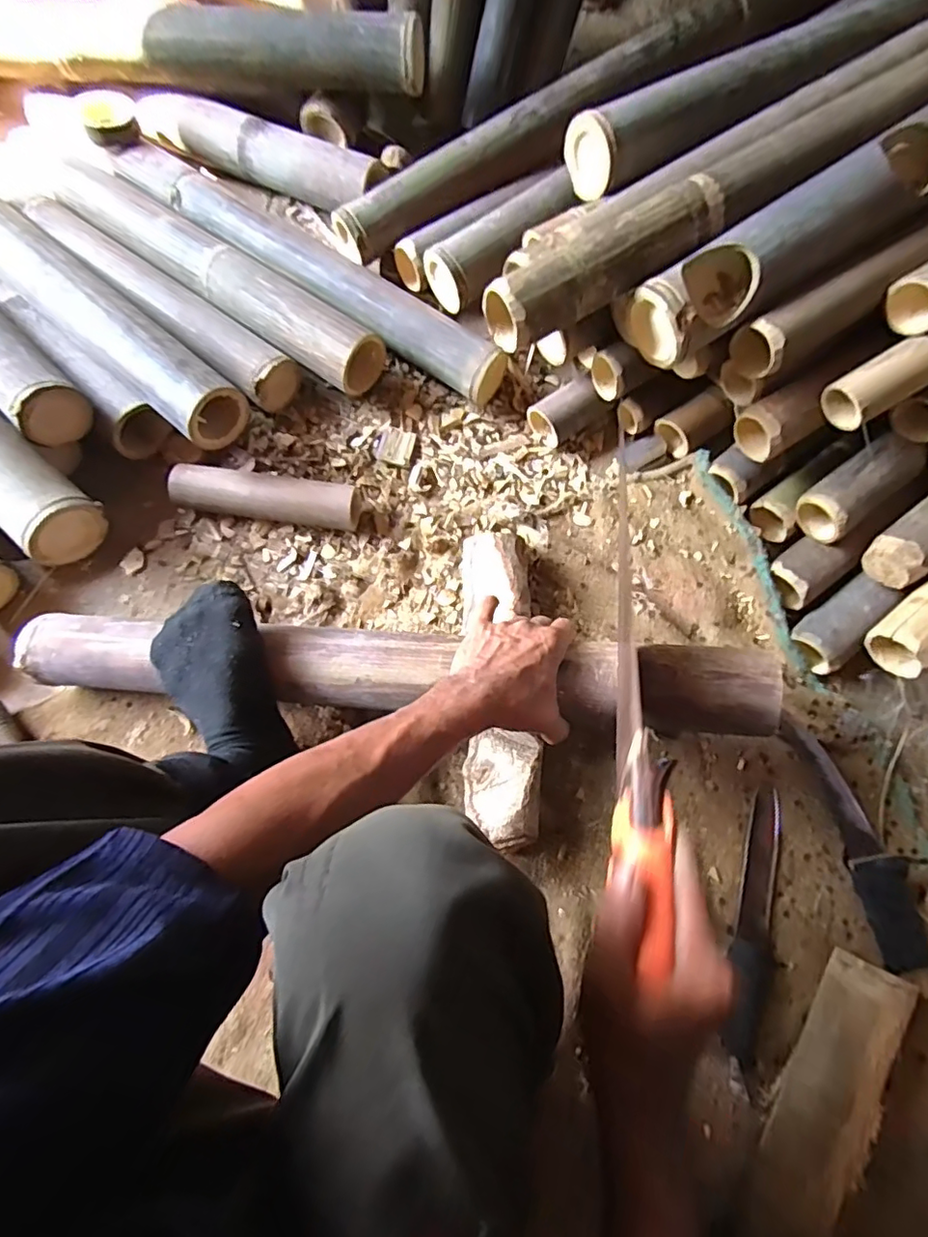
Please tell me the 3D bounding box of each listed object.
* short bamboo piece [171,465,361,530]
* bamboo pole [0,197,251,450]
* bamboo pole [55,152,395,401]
[{"bbox_3d":[-0.238,-0.142,0.683,0.217,0.051,0.054,6,77,3],"label":"short bamboo piece"},{"bbox_3d":[-0.470,-0.384,0.673,0.511,0.078,0.084,39,80,10],"label":"bamboo pole"},{"bbox_3d":[-0.337,-0.458,0.750,0.524,0.089,0.082,36,80,9],"label":"bamboo pole"}]

